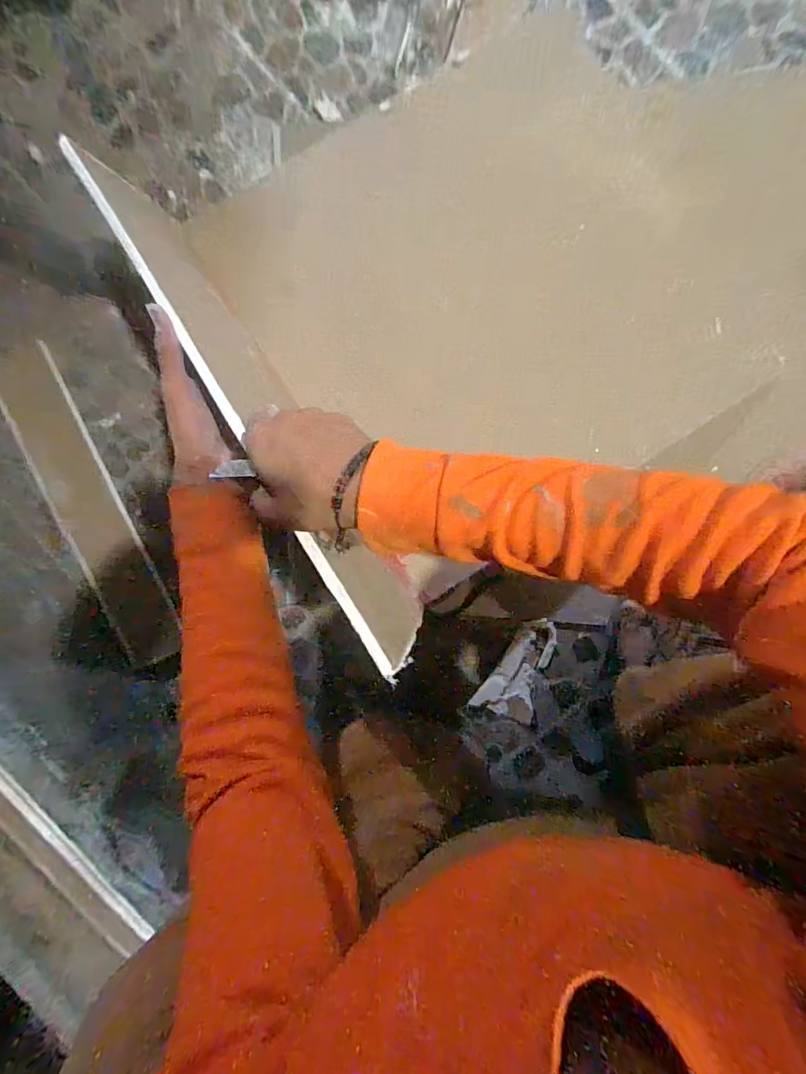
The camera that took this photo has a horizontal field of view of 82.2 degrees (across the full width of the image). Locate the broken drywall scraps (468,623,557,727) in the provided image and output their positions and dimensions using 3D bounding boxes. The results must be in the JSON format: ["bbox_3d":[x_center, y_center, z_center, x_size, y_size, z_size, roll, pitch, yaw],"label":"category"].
[{"bbox_3d":[0.158,0.184,0.647,0.080,0.017,0.143,16,98,6],"label":"broken drywall scraps"}]

